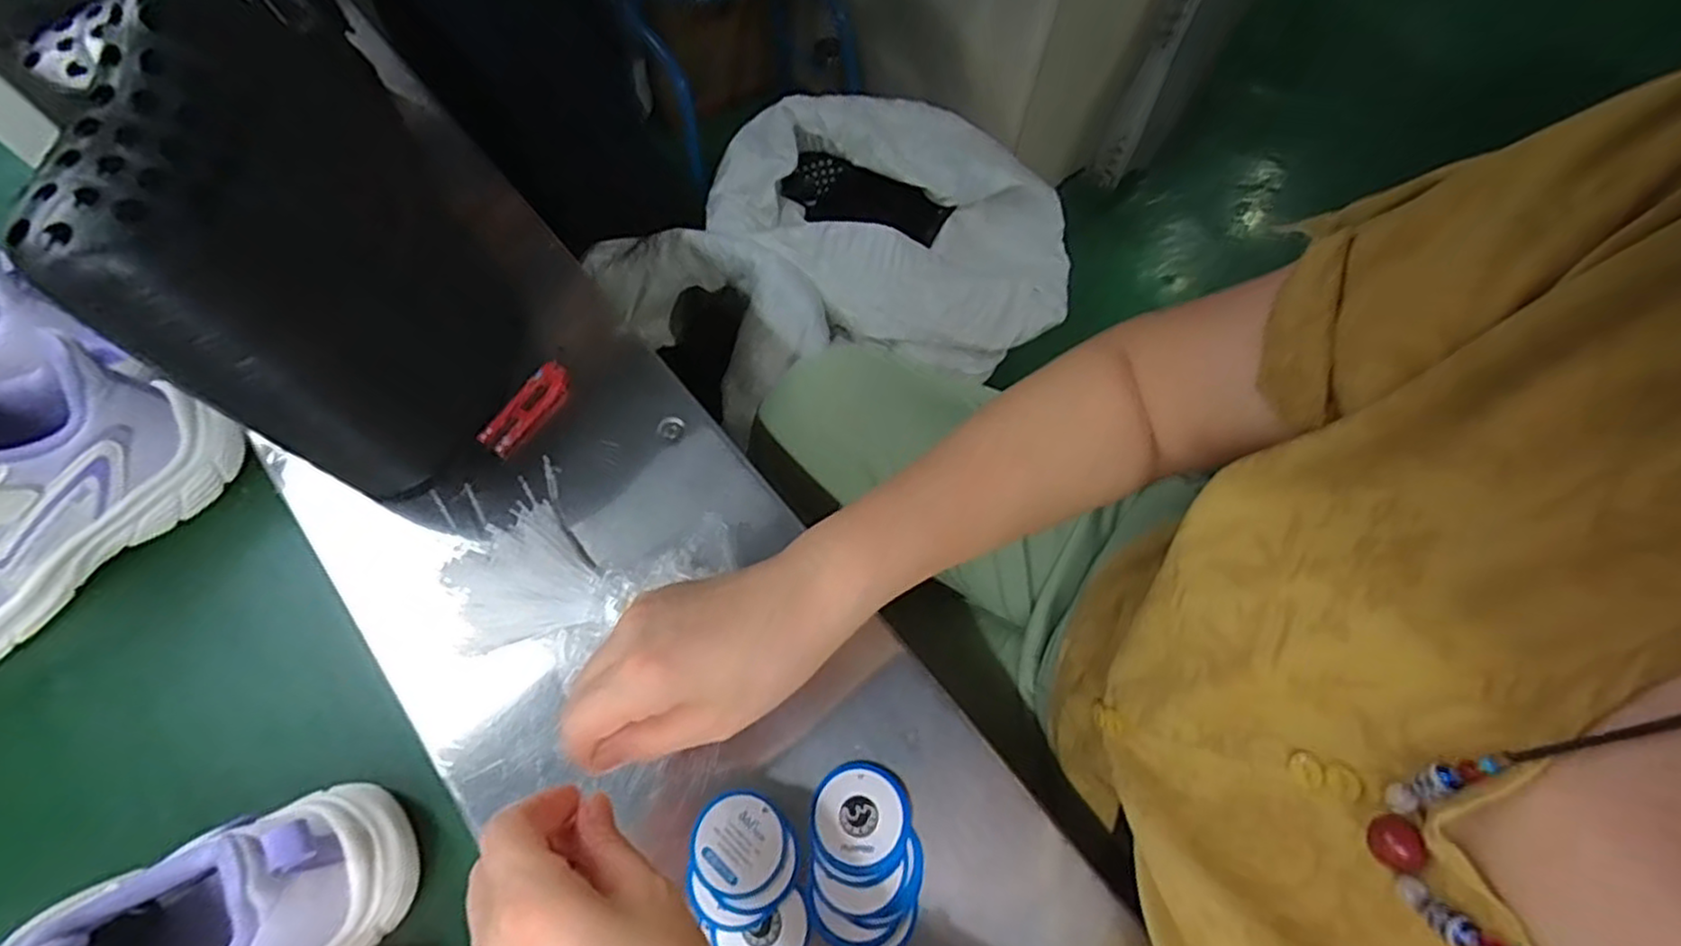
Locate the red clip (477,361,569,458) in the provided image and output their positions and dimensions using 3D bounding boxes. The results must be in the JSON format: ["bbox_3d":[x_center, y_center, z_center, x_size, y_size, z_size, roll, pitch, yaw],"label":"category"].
[{"bbox_3d":[-0.203,-0.042,0.467,0.026,0.008,0.068,31,68,12],"label":"red clip"}]

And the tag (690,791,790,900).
[{"bbox_3d":[-0.052,0.191,0.372,0.047,0.004,0.047,1,62,-3],"label":"tag"}]

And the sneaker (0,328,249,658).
[{"bbox_3d":[-0.487,0.022,0.392,0.077,0.121,0.244,40,70,15],"label":"sneaker"}]

